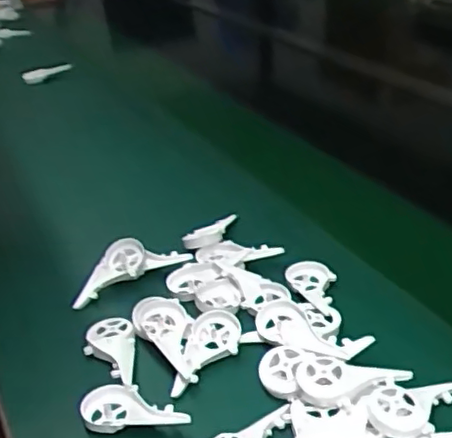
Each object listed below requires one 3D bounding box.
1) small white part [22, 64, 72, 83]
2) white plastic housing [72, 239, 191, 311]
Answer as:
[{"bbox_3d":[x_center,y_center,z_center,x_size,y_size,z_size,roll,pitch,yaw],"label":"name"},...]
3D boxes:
[{"bbox_3d":[-0.343,-0.283,1.208,0.111,0.020,0.023,-9,29,18],"label":"small white part"},{"bbox_3d":[-0.107,0.048,0.668,0.127,0.030,0.046,-19,34,-21],"label":"white plastic housing"}]

